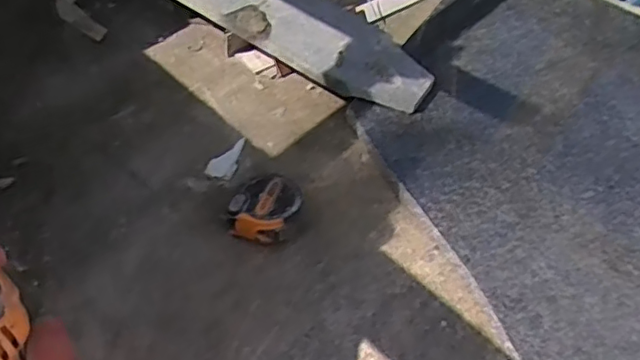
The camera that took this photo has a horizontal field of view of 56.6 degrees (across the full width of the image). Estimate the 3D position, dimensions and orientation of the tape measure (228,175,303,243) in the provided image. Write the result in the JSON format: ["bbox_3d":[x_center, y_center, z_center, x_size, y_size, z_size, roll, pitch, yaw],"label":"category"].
[{"bbox_3d":[-0.055,0.034,0.612,0.065,0.043,0.066,6,50,-7],"label":"tape measure"}]

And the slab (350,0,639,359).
[{"bbox_3d":[0.329,-0.052,0.749,0.509,0.027,0.770,35,50,14],"label":"slab"}]

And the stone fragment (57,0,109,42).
[{"bbox_3d":[-0.322,-0.218,0.789,0.099,0.013,0.032,38,54,20],"label":"stone fragment"}]

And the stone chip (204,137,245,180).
[{"bbox_3d":[-0.104,-0.027,0.672,0.030,0.006,0.068,17,49,3],"label":"stone chip"}]

